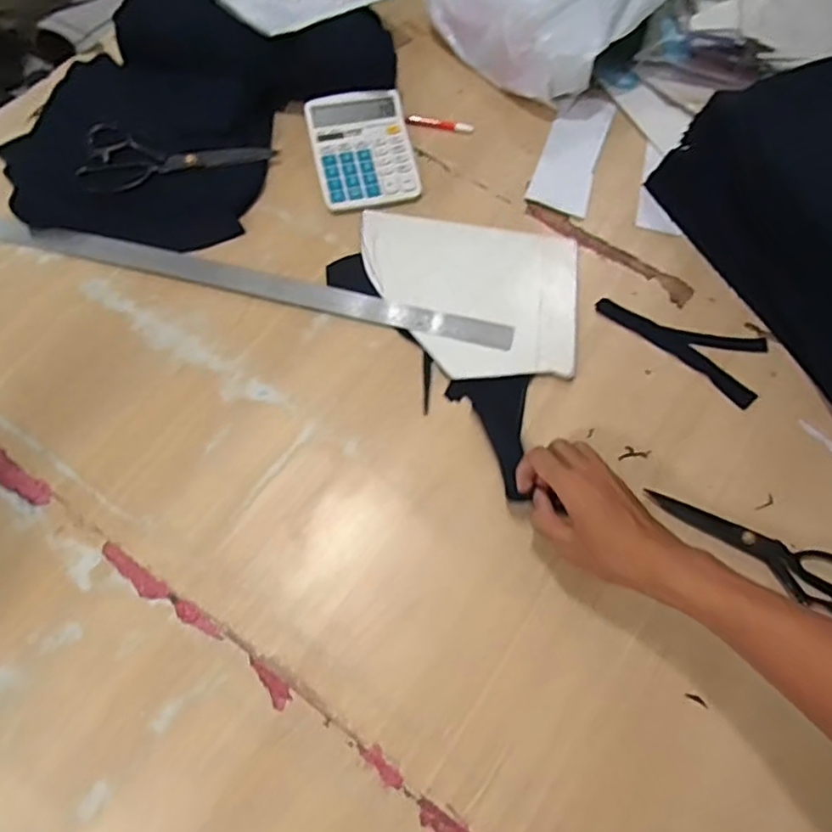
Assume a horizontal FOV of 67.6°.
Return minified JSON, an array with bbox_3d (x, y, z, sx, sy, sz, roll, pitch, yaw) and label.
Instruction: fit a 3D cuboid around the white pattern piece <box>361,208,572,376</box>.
[{"bbox_3d":[0.055,-0.136,0.700,0.245,0.008,0.195,8,69,2],"label":"white pattern piece"}]

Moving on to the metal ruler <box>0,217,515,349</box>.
[{"bbox_3d":[-0.199,-0.154,0.700,0.620,0.006,0.028,13,67,4],"label":"metal ruler"}]

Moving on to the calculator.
[{"bbox_3d":[-0.062,-0.322,0.755,0.118,0.042,0.142,-13,68,-7],"label":"calculator"}]

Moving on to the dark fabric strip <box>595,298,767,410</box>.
[{"bbox_3d":[0.304,-0.095,0.694,0.189,0.004,0.083,38,71,13],"label":"dark fabric strip"}]

